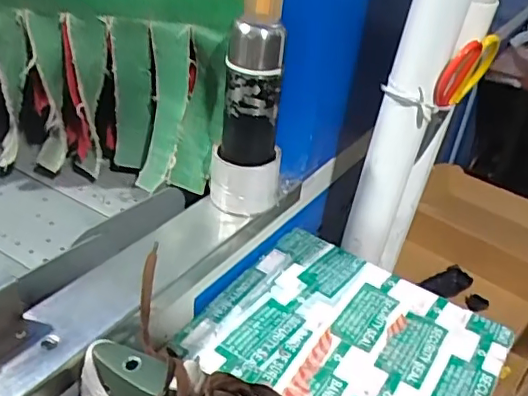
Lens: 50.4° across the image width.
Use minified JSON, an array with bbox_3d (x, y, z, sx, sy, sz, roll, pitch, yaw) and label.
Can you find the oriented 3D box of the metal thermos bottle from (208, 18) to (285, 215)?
[{"bbox_3d":[-0.017,-0.095,0.687,0.086,0.226,0.068,6,33,0],"label":"metal thermos bottle"}]

